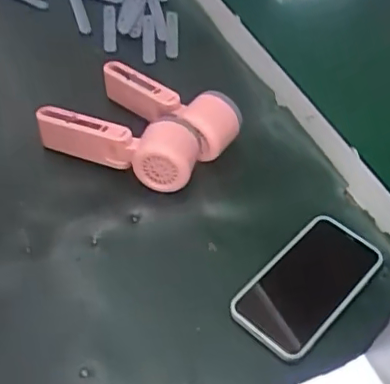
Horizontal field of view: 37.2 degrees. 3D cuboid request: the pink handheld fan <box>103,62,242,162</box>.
[{"bbox_3d":[-0.029,-0.088,0.599,0.153,0.049,0.065,28,52,17],"label":"pink handheld fan"}]

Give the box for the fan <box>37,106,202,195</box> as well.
[{"bbox_3d":[-0.077,-0.055,0.582,0.160,0.060,0.059,20,50,11],"label":"fan"}]

